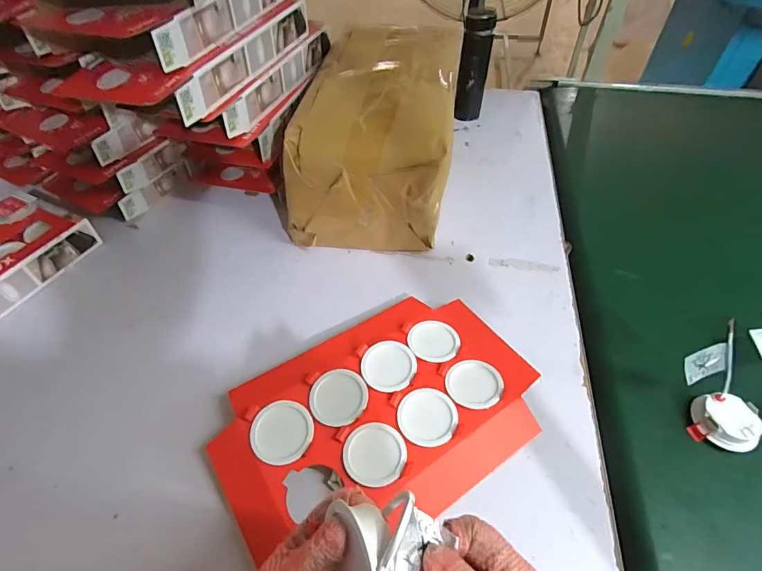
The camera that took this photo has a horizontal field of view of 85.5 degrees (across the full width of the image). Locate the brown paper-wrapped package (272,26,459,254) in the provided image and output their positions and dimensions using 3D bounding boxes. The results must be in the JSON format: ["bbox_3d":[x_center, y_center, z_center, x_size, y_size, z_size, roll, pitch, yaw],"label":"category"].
[{"bbox_3d":[0.004,-0.278,0.790,0.250,0.237,0.422,10,50,7],"label":"brown paper-wrapped package"}]

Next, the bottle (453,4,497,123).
[{"bbox_3d":[0.213,-0.498,0.955,0.068,0.229,0.055,14,50,11],"label":"bottle"}]

